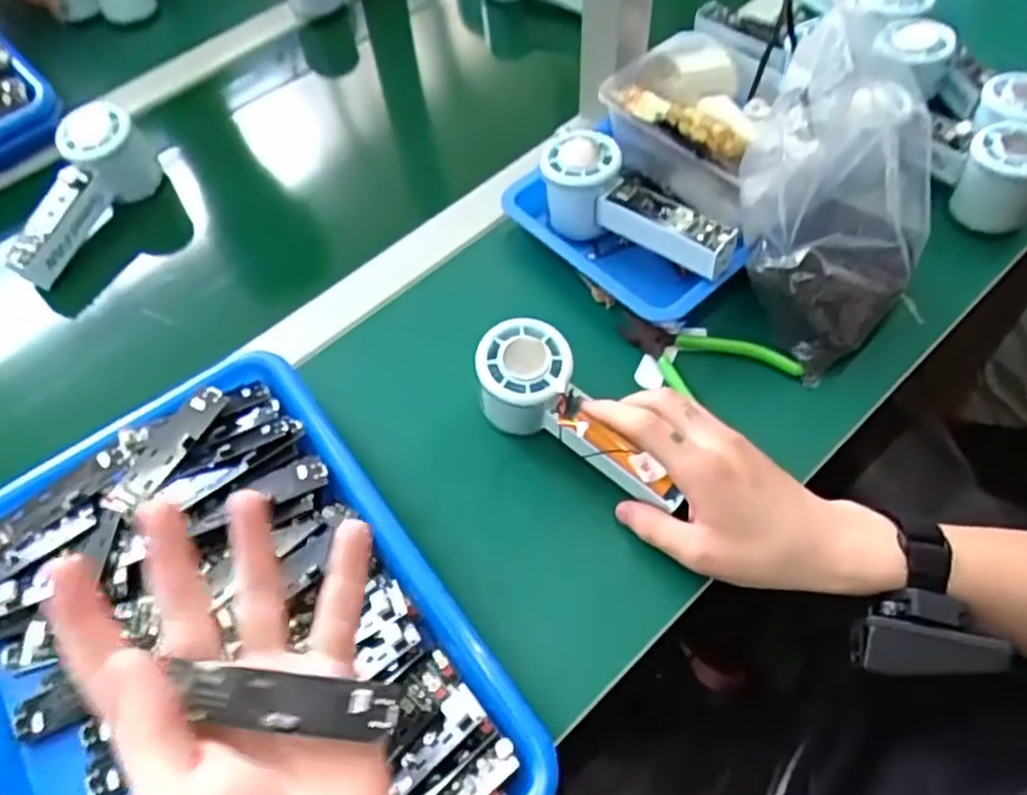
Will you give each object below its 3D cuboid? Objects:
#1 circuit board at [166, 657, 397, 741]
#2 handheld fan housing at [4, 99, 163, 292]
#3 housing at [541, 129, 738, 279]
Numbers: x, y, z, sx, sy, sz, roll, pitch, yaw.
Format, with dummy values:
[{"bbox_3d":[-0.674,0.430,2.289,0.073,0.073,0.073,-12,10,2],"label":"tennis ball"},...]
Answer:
[{"bbox_3d":[-0.084,0.113,0.264,0.080,0.005,0.022,8,37,-2],"label":"circuit board"},{"bbox_3d":[-0.347,-0.157,0.563,0.044,0.063,0.147,21,77,15],"label":"handheld fan housing"},{"bbox_3d":[0.089,-0.137,0.505,0.151,0.052,0.056,27,64,18],"label":"housing"}]

